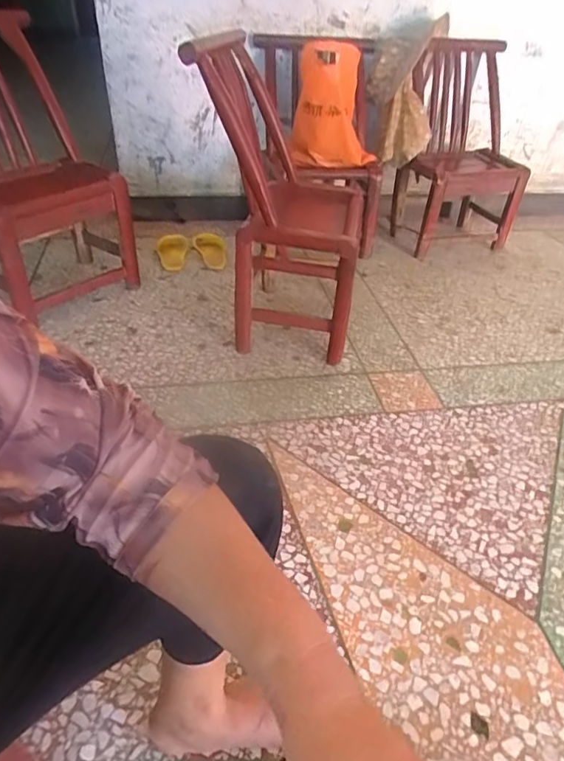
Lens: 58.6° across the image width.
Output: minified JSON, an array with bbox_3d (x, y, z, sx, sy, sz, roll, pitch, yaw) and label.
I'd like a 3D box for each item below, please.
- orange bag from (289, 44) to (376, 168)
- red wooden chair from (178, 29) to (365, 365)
[{"bbox_3d":[0.158,-0.845,1.558,0.223,0.328,0.142,-6,39,-12],"label":"orange bag"},{"bbox_3d":[0.026,-0.438,1.215,0.345,0.625,0.392,9,38,7],"label":"red wooden chair"}]

